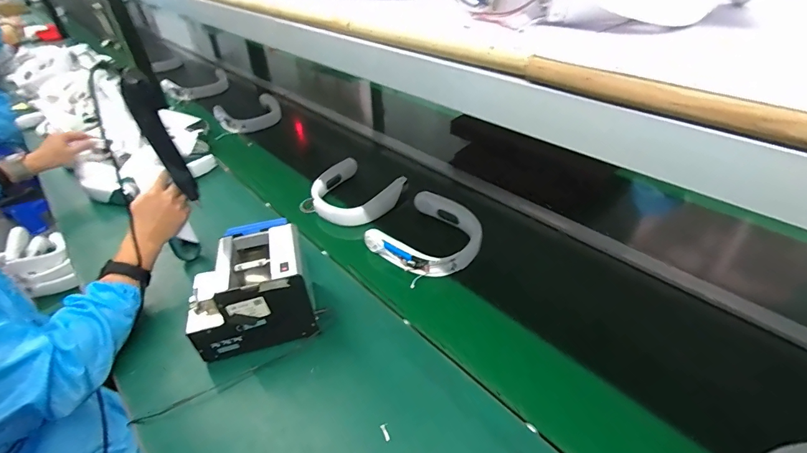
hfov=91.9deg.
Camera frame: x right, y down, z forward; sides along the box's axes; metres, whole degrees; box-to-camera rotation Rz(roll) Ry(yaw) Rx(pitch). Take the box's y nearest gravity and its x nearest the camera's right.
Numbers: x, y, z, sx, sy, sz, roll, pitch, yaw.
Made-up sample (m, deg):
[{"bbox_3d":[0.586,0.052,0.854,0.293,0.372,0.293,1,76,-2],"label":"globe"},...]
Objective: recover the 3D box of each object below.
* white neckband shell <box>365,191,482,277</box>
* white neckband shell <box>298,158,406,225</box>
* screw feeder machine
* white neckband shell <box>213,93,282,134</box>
[{"bbox_3d":[0.059,0.019,0.812,0.205,0.044,0.205,24,47,28],"label":"white neckband shell"},{"bbox_3d":[-0.117,-0.079,0.937,0.196,0.050,0.195,23,46,28],"label":"white neckband shell"},{"bbox_3d":[-0.243,0.101,0.623,0.177,0.141,0.128,-12,41,-10],"label":"screw feeder machine"},{"bbox_3d":[-0.525,-0.378,1.329,0.210,0.045,0.203,-18,42,-17],"label":"white neckband shell"}]

